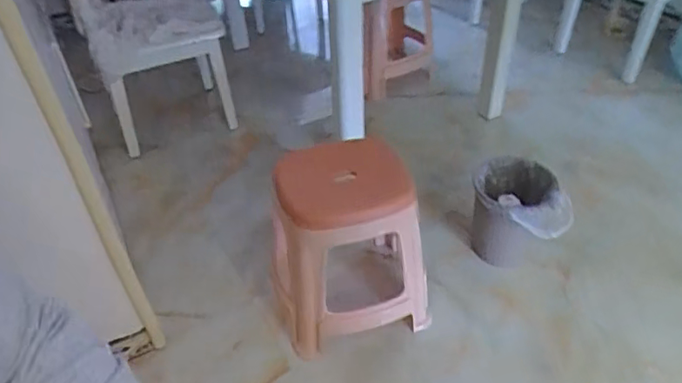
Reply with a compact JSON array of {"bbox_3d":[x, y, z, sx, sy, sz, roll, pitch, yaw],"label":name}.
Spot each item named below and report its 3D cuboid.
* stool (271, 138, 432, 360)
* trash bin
[{"bbox_3d":[0.007,0.144,1.409,0.370,0.415,0.324,-11,42,-9],"label":"stool"},{"bbox_3d":[0.513,0.040,1.573,0.251,0.226,0.239,4,42,8],"label":"trash bin"}]

